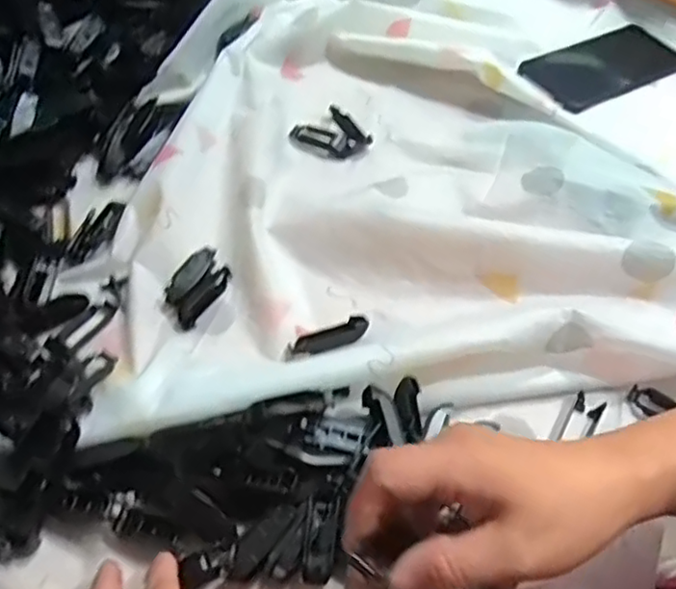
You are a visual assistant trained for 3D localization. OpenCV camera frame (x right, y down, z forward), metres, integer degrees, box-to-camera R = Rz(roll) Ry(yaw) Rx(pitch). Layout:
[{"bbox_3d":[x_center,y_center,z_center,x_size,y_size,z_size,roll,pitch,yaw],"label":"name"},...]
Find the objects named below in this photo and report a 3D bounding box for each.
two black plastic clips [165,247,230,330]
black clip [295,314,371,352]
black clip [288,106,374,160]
[{"bbox_3d":[-0.104,-0.006,0.467,0.034,0.016,0.060,26,60,16],"label":"two black plastic clips"},{"bbox_3d":[-0.004,0.030,0.446,0.051,0.015,0.021,-19,58,-13],"label":"black clip"},{"bbox_3d":[-0.007,-0.138,0.563,0.056,0.009,0.054,-31,62,-19],"label":"black clip"}]

